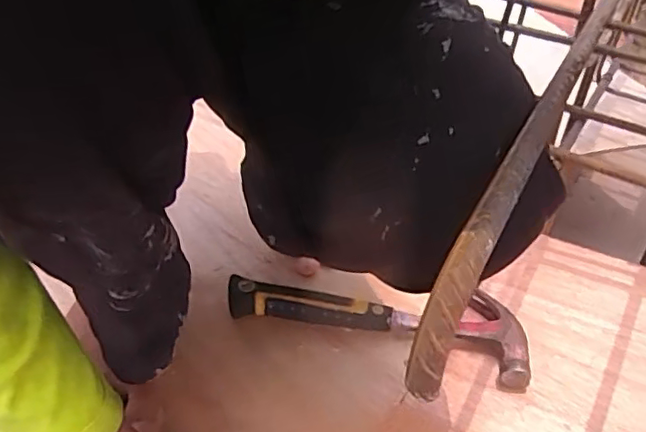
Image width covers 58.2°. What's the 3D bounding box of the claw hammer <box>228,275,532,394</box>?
[{"bbox_3d":[0.052,0.086,0.548,0.274,0.029,0.099,13,40,11],"label":"claw hammer"}]

